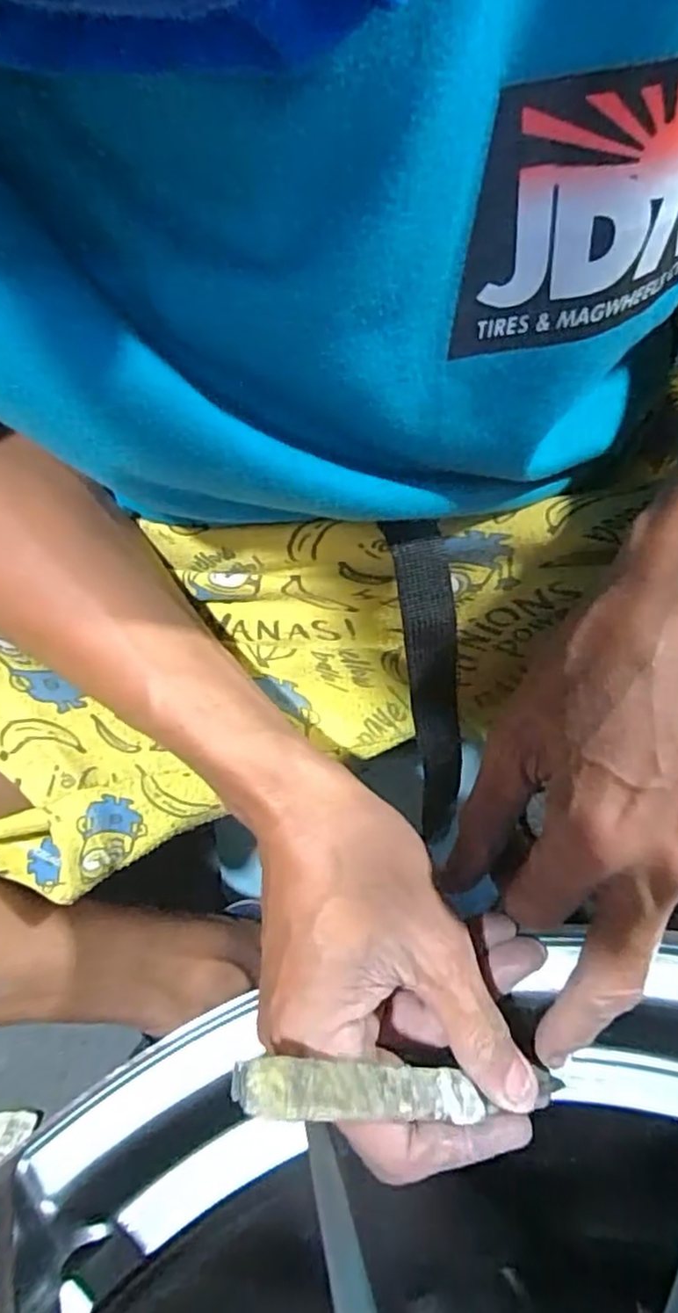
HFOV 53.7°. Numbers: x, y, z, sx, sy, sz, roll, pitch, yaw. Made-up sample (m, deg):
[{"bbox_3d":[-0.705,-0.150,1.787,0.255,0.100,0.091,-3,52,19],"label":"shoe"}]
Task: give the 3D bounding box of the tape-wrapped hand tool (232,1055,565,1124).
[{"bbox_3d":[0.026,0.141,0.218,0.132,0.005,0.016,21,40,-29],"label":"tape-wrapped hand tool"}]

